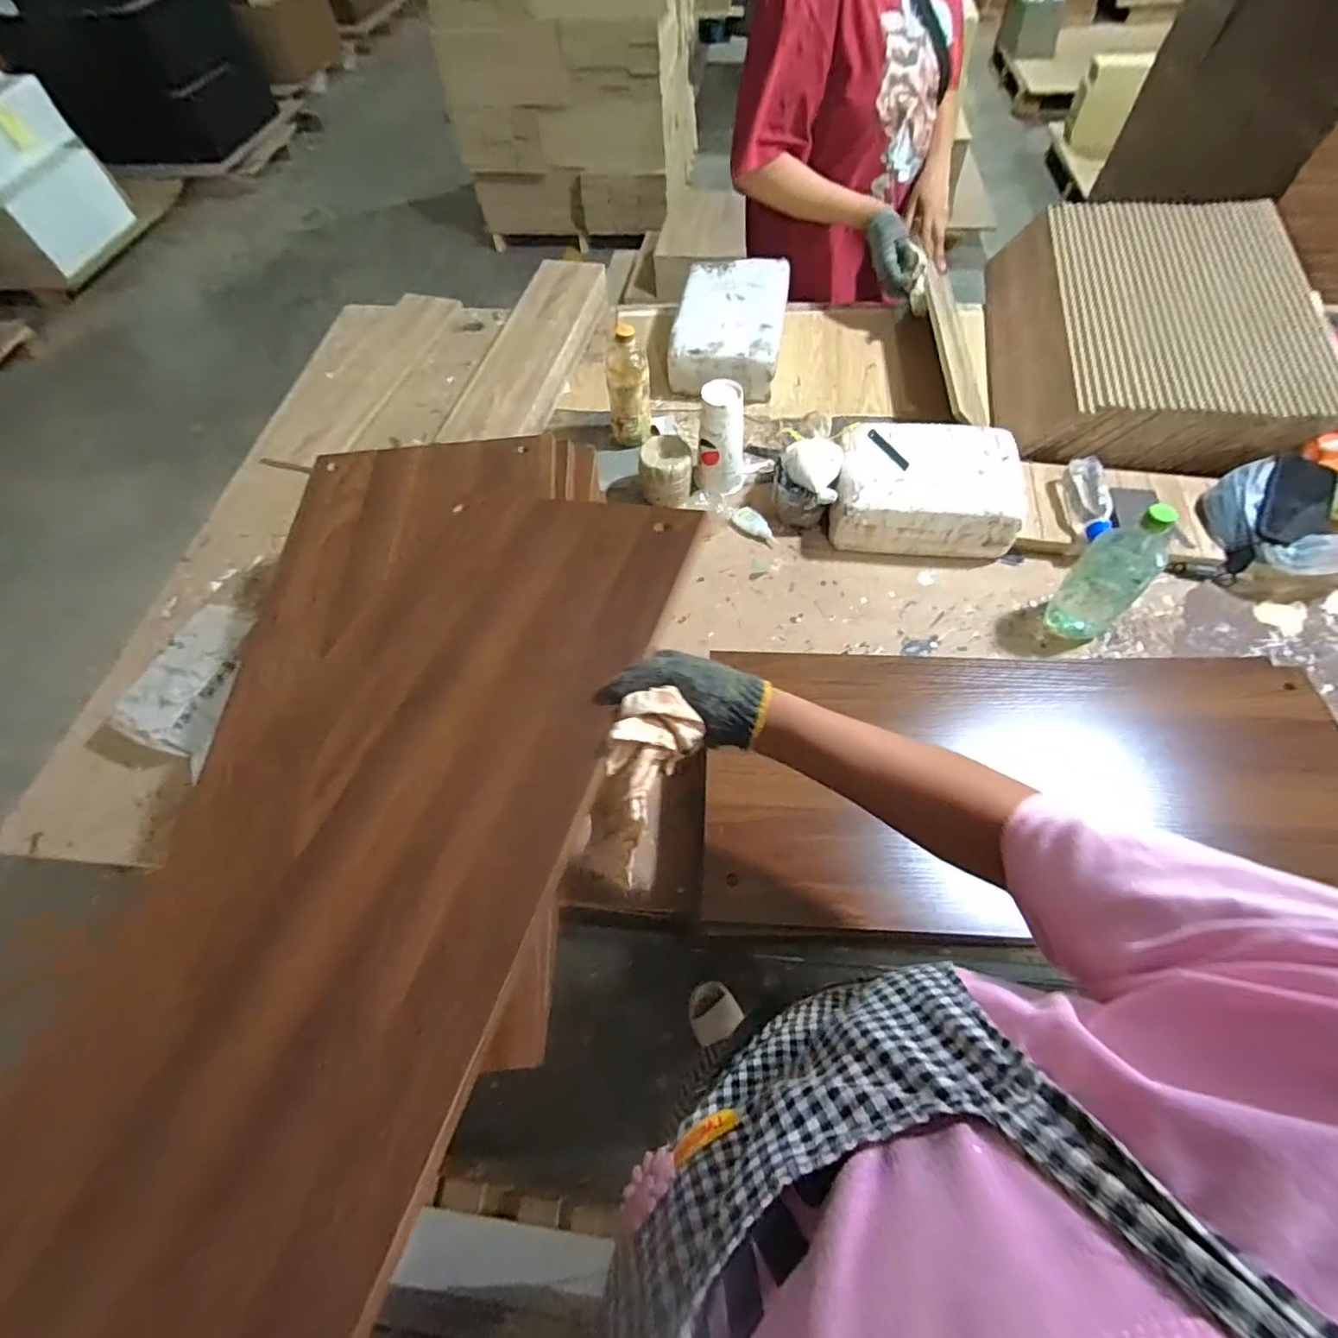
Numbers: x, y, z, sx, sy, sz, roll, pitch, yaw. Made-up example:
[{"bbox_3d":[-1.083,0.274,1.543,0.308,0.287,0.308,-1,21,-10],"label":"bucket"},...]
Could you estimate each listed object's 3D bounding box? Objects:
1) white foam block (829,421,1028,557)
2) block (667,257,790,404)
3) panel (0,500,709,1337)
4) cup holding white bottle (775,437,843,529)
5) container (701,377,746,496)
[{"bbox_3d":[0.391,-0.284,0.882,0.262,0.100,0.201,4,61,5],"label":"white foam block"},{"bbox_3d":[0.121,-0.648,1.069,0.190,0.097,0.306,9,62,8],"label":"block"},{"bbox_3d":[-0.231,0.115,0.457,0.334,0.017,0.688,11,61,20],"label":"panel"},{"bbox_3d":[0.216,-0.296,0.905,0.099,0.098,0.103,8,62,8],"label":"cup holding white bottle"},{"bbox_3d":[0.086,-0.359,0.901,0.069,0.158,0.067,-1,61,3],"label":"container"}]

